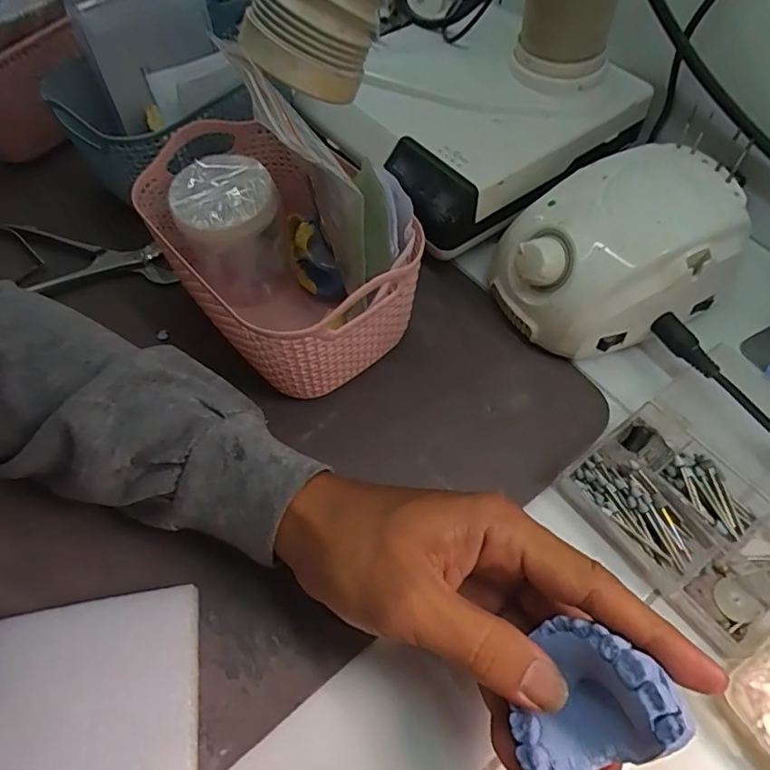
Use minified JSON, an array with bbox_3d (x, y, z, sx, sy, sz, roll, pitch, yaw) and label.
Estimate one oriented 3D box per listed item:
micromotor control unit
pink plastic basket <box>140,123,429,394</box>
[{"bbox_3d":[0.146,-0.084,0.349,0.140,0.078,0.102,-22,62,-12],"label":"micromotor control unit"},{"bbox_3d":[-0.066,-0.080,0.339,0.112,0.094,0.173,-37,66,-19],"label":"pink plastic basket"}]

